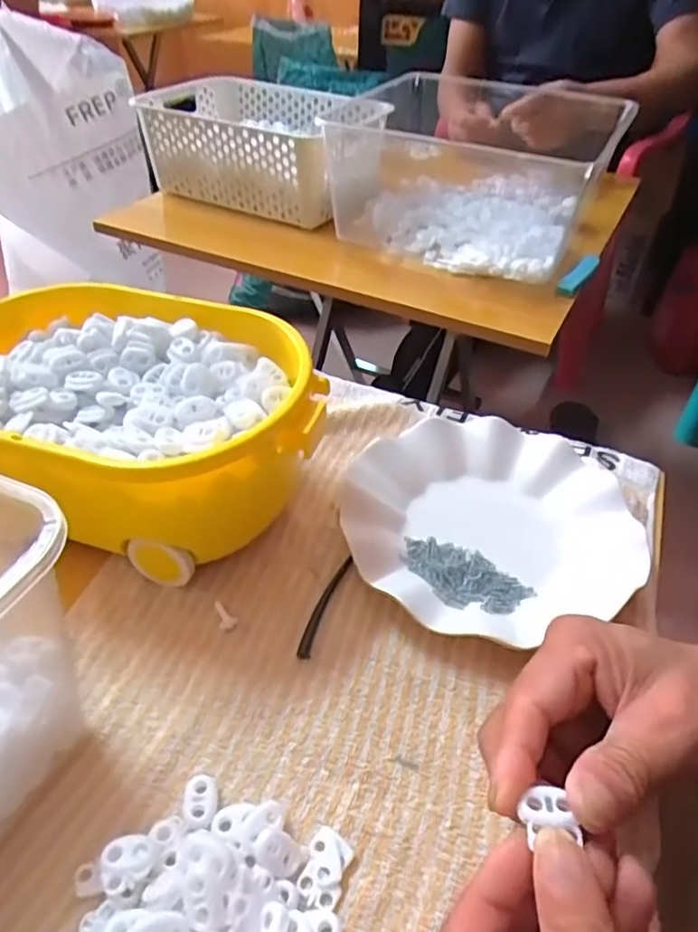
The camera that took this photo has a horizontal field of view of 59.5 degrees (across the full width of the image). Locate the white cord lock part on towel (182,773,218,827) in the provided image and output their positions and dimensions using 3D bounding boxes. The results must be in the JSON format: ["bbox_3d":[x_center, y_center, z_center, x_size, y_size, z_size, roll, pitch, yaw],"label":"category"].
[{"bbox_3d":[-0.067,0.153,0.278,0.014,0.007,0.022,-5,43,-4],"label":"white cord lock part on towel"}]

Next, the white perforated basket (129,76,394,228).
[{"bbox_3d":[-0.116,-0.432,0.837,0.304,0.118,0.204,22,46,21],"label":"white perforated basket"}]

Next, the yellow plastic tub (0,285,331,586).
[{"bbox_3d":[-0.139,-0.022,0.396,0.253,0.109,0.167,8,43,10],"label":"yellow plastic tub"}]

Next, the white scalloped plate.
[{"bbox_3d":[0.089,0.032,0.396,0.181,0.024,0.168,-1,42,1],"label":"white scalloped plate"}]

